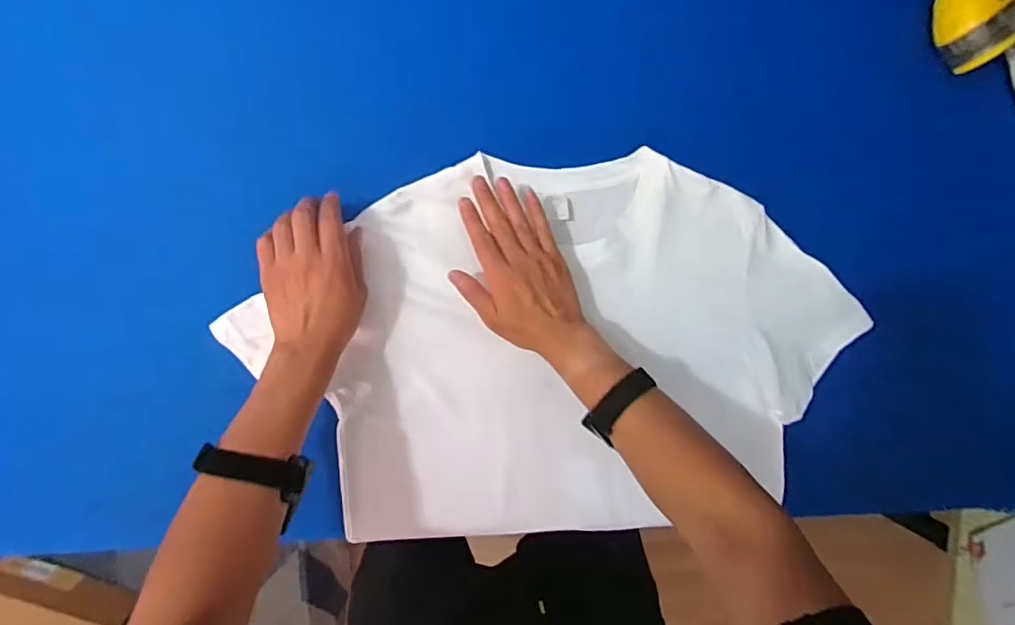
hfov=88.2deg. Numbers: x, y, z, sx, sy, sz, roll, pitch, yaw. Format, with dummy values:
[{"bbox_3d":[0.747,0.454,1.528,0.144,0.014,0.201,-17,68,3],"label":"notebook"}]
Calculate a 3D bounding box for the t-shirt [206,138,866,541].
[{"bbox_3d":[0.065,0.047,0.587,0.664,0.046,0.414,-5,97,-7],"label":"t-shirt"}]

